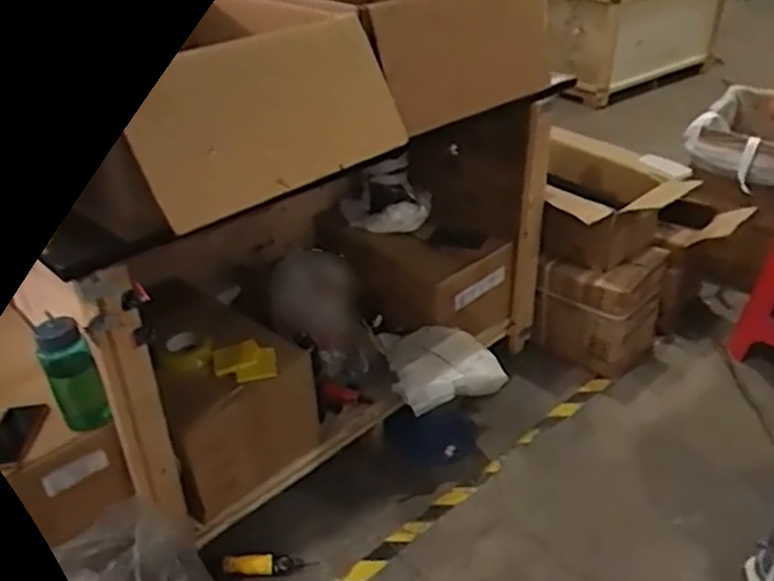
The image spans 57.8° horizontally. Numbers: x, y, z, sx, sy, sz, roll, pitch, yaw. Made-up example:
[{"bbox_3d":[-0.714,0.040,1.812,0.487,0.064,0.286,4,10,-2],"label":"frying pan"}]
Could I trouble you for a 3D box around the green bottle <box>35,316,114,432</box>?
[{"bbox_3d":[-0.536,0.152,1.203,0.077,0.228,0.071,-19,37,-27],"label":"green bottle"}]

